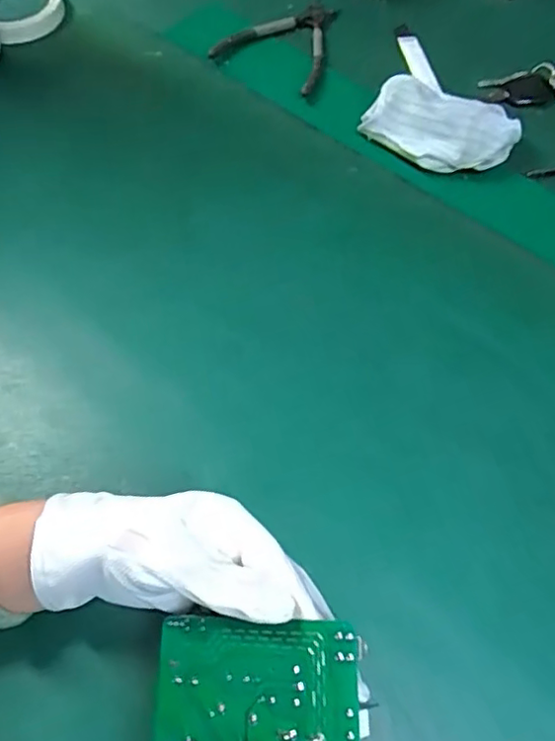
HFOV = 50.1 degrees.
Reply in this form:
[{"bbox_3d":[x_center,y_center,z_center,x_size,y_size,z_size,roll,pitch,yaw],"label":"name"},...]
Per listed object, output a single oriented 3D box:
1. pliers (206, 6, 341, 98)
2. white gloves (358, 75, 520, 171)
[{"bbox_3d":[0.012,-0.328,0.586,0.108,0.008,0.128,28,65,13],"label":"pliers"},{"bbox_3d":[0.145,-0.214,0.523,0.118,0.032,0.091,34,67,16],"label":"white gloves"}]

